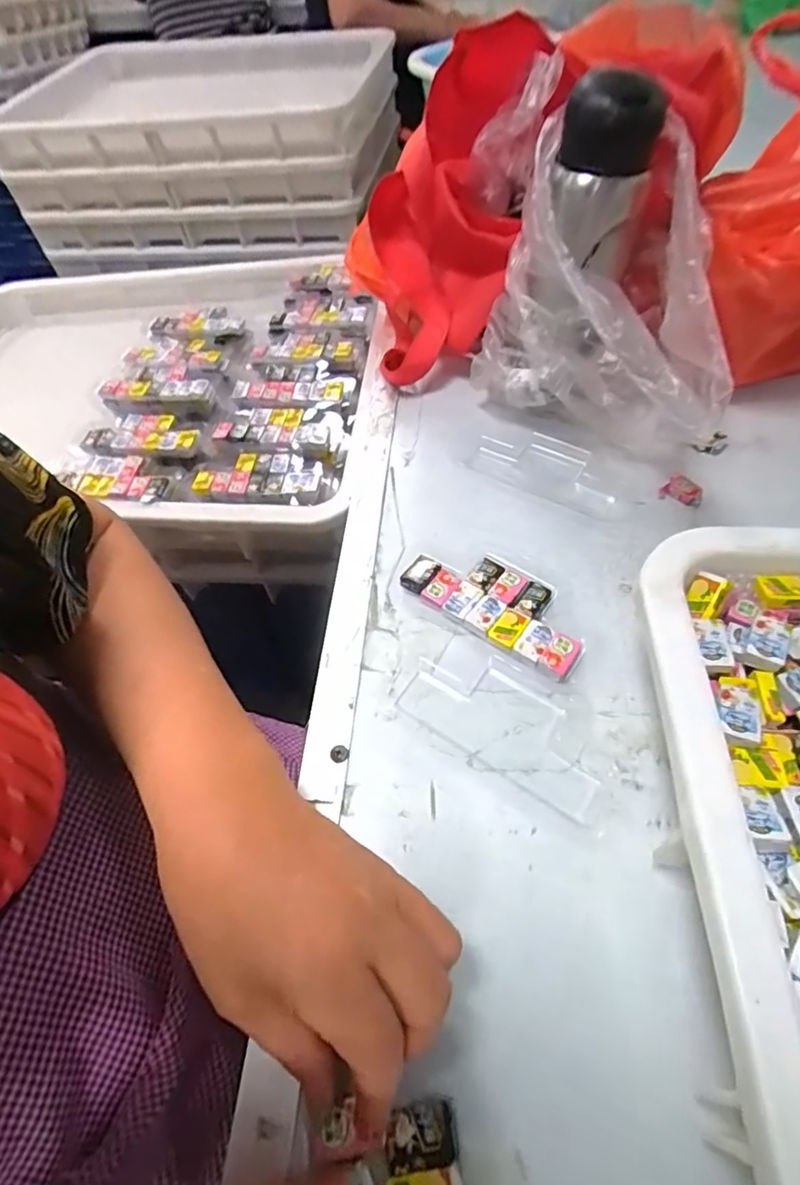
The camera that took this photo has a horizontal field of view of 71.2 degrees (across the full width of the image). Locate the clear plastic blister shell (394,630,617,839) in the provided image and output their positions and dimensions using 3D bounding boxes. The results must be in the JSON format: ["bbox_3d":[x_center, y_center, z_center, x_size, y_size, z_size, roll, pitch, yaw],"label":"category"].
[{"bbox_3d":[0.063,0.072,0.311,0.122,0.007,0.063,28,60,22],"label":"clear plastic blister shell"}]

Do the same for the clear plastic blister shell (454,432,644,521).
[{"bbox_3d":[0.115,-0.093,0.424,0.122,0.010,0.056,27,60,22],"label":"clear plastic blister shell"}]

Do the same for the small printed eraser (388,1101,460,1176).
[{"bbox_3d":[0.008,0.202,0.207,0.025,0.006,0.018,-7,53,-2],"label":"small printed eraser"}]

